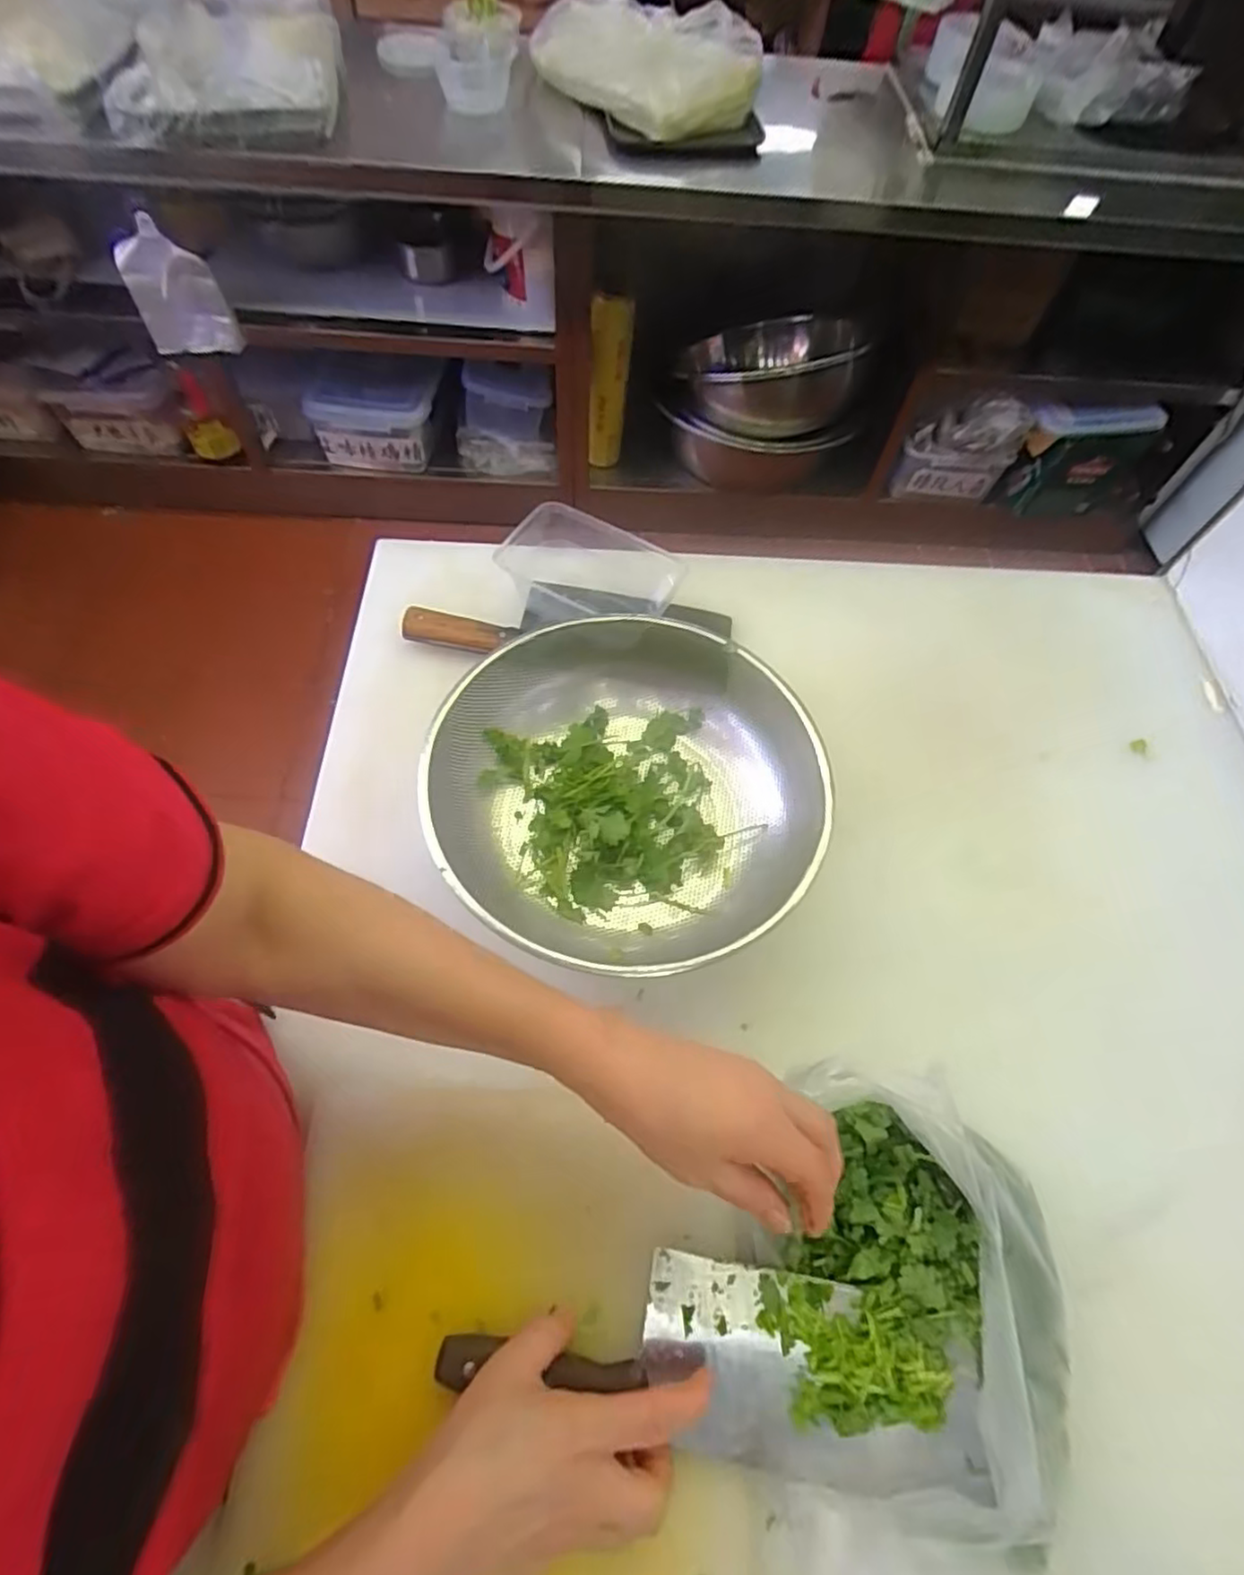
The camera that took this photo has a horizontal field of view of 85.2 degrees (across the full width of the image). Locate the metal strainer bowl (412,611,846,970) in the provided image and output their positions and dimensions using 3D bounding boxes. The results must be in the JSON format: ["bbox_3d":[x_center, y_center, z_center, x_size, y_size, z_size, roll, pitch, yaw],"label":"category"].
[{"bbox_3d":[-0.002,0.000,0.554,0.308,0.077,0.303,2,62,-3],"label":"metal strainer bowl"}]

